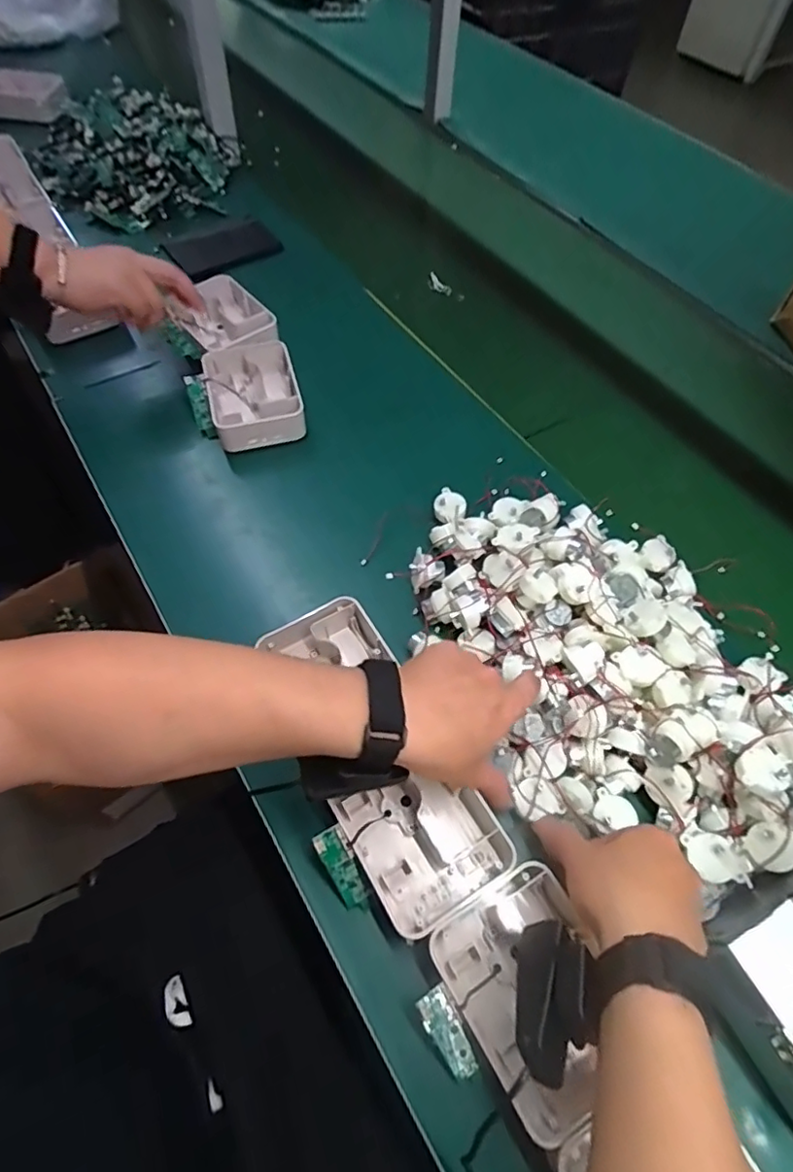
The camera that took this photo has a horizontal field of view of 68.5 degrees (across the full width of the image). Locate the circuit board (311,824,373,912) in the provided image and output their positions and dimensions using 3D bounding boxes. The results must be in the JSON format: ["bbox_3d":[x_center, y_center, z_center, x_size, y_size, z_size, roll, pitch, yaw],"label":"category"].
[{"bbox_3d":[-0.037,0.206,0.419,0.021,0.008,0.070,-27,103,-19],"label":"circuit board"}]

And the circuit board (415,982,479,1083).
[{"bbox_3d":[0.034,0.287,0.372,0.022,0.010,0.056,-25,89,-18],"label":"circuit board"}]

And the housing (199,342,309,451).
[{"bbox_3d":[-0.162,-0.221,0.669,0.107,0.066,0.122,-12,58,-10],"label":"housing"}]

